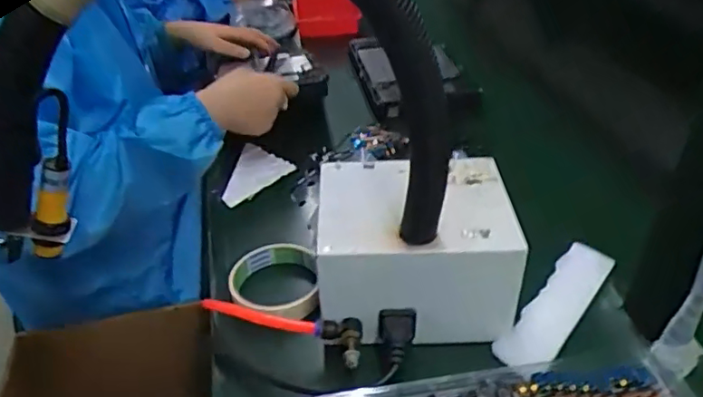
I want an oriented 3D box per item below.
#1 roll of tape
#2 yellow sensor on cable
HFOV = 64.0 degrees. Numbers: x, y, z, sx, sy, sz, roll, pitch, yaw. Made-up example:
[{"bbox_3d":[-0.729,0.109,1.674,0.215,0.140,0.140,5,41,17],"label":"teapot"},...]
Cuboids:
[{"bbox_3d":[-0.072,0.077,0.525,0.079,0.027,0.087,-8,38,-3],"label":"roll of tape"},{"bbox_3d":[-0.188,0.007,0.358,0.023,0.072,0.020,3,31,-29],"label":"yellow sensor on cable"}]

